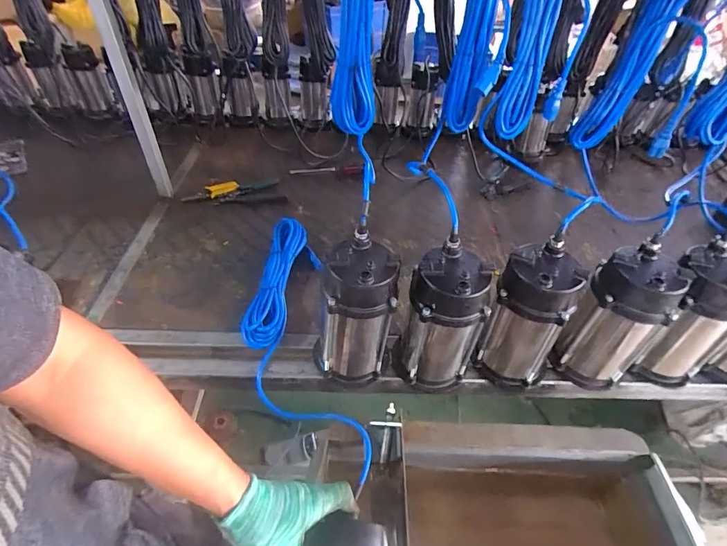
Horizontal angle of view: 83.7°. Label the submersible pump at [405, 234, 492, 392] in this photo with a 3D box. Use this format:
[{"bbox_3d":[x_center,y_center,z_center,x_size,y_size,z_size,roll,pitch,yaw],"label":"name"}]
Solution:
[{"bbox_3d":[0.134,0.088,0.694,0.124,0.258,0.111,19,45,15],"label":"submersible pump"}]

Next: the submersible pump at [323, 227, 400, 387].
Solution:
[{"bbox_3d":[-0.013,0.071,0.682,0.121,0.246,0.104,6,44,2],"label":"submersible pump"}]

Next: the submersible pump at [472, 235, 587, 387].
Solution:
[{"bbox_3d":[0.281,0.083,0.707,0.120,0.252,0.101,29,49,23],"label":"submersible pump"}]

